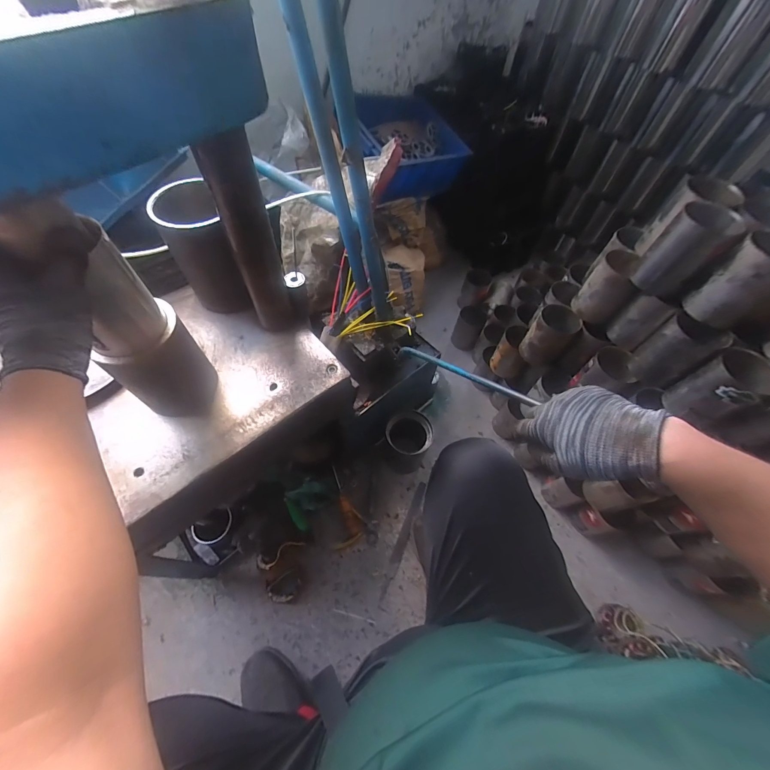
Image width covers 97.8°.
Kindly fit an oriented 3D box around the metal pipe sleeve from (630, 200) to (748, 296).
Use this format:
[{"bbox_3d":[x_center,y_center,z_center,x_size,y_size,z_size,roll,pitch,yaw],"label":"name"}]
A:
[{"bbox_3d":[0.556,-0.253,0.626,0.095,0.131,0.106,41,65,19],"label":"metal pipe sleeve"}]

